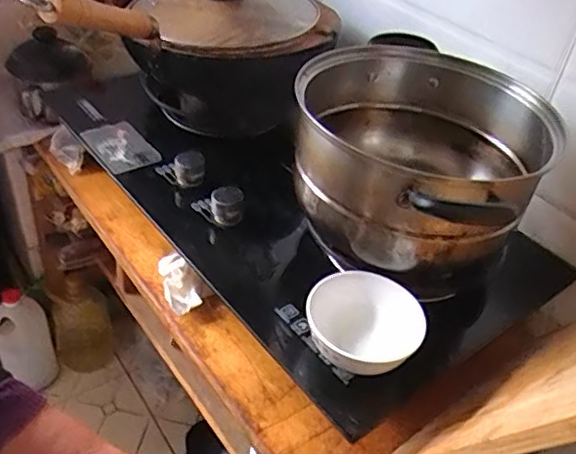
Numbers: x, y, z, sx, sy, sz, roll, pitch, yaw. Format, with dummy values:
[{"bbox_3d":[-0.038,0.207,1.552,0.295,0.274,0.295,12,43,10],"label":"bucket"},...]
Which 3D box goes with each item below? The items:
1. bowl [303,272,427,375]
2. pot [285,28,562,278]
[{"bbox_3d":[0.072,0.101,0.579,0.112,0.062,0.112,4,39,-3],"label":"bowl"},{"bbox_3d":[0.126,-0.071,0.629,0.260,0.138,0.284,24,42,20],"label":"pot"}]

